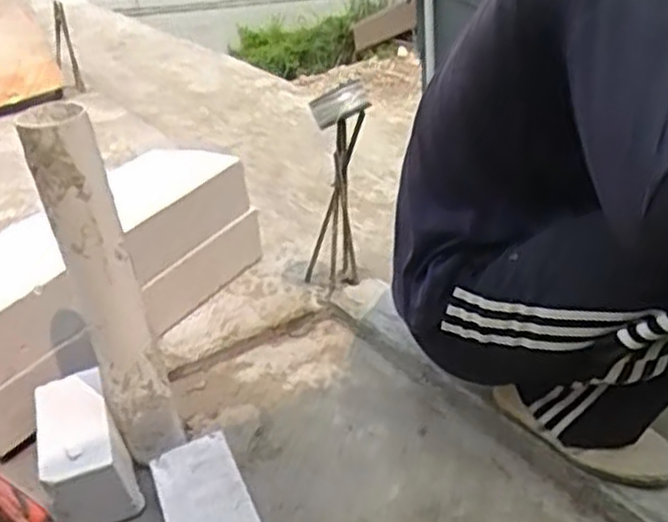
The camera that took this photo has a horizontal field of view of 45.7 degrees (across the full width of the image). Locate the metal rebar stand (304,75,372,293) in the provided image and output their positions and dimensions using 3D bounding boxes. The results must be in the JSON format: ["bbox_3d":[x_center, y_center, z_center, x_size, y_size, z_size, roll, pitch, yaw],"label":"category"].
[{"bbox_3d":[0.011,-0.106,1.300,0.090,0.422,0.105,-15,51,-16],"label":"metal rebar stand"}]

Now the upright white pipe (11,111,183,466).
[{"bbox_3d":[-0.282,0.037,0.986,0.094,0.454,0.098,-15,32,-15],"label":"upright white pipe"}]

